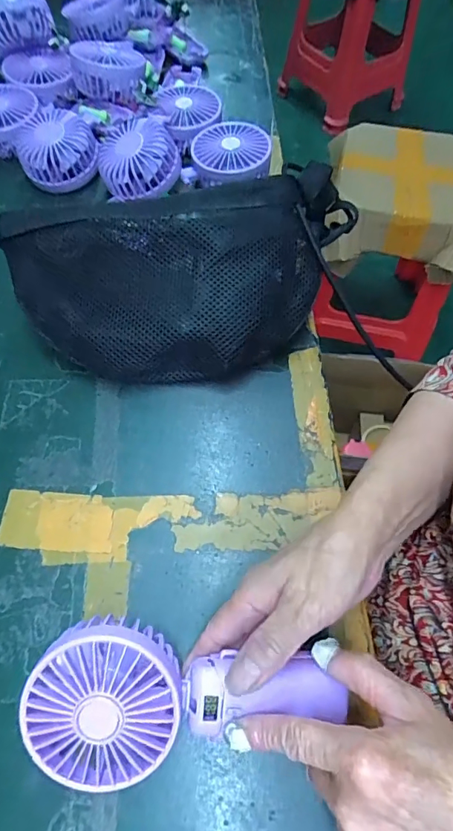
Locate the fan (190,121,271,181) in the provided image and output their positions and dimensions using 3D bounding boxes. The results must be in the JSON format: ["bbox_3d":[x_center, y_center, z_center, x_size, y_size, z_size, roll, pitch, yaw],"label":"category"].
[{"bbox_3d":[0.005,-0.290,0.510,0.087,0.034,0.092,0,63,0],"label":"fan"}]

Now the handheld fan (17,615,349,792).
[{"bbox_3d":[-0.024,0.160,0.257,0.172,0.041,0.080,1,62,-4],"label":"handheld fan"}]

